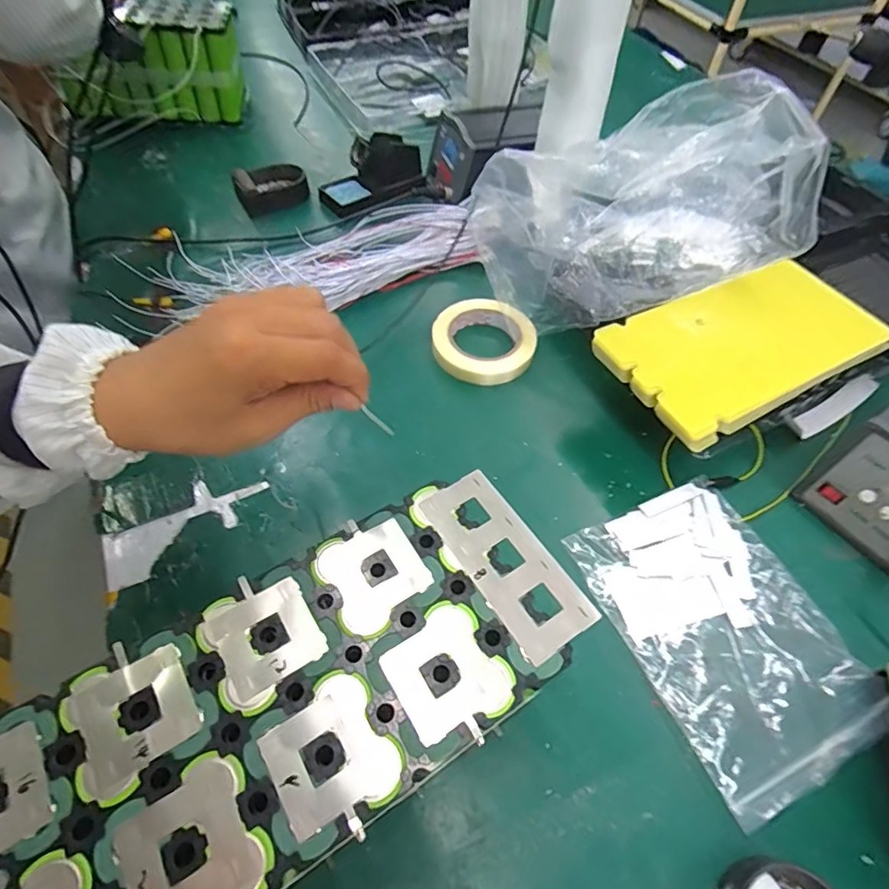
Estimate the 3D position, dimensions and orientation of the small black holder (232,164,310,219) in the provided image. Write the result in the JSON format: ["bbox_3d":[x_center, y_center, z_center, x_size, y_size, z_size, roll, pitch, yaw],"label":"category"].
[{"bbox_3d":[-0.263,-0.396,0.807,0.102,0.032,0.087,-26,59,-17],"label":"small black holder"}]

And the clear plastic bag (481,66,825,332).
[{"bbox_3d":[0.208,-0.255,0.548,0.293,0.230,0.193,-12,56,-9],"label":"clear plastic bag"}]

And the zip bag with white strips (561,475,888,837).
[{"bbox_3d":[0.234,0.146,0.439,0.164,0.015,0.233,-20,58,-14],"label":"zip bag with white strips"}]

